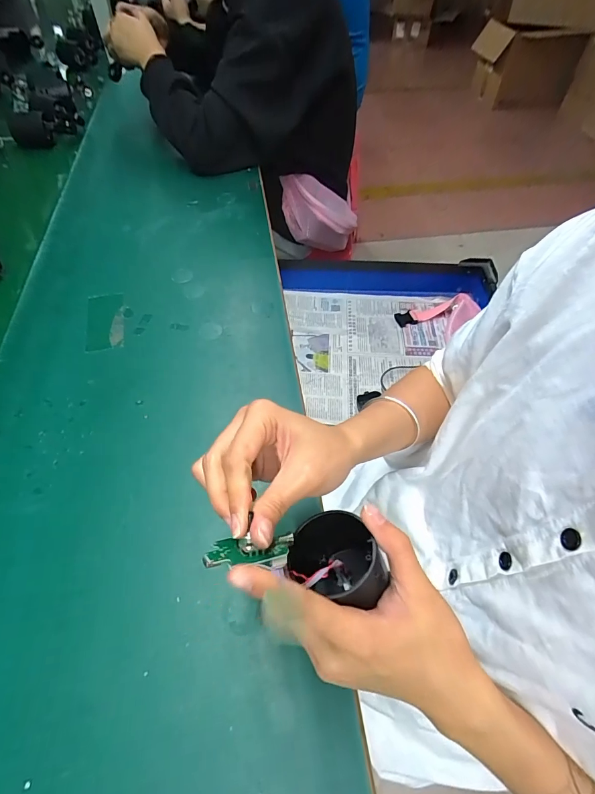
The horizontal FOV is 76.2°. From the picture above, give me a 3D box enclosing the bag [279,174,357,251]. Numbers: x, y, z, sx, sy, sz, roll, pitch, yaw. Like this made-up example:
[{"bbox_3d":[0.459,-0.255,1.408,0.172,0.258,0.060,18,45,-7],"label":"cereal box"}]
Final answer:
[{"bbox_3d":[0.054,-0.441,0.905,0.190,0.159,0.108,2,55,1],"label":"bag"}]

